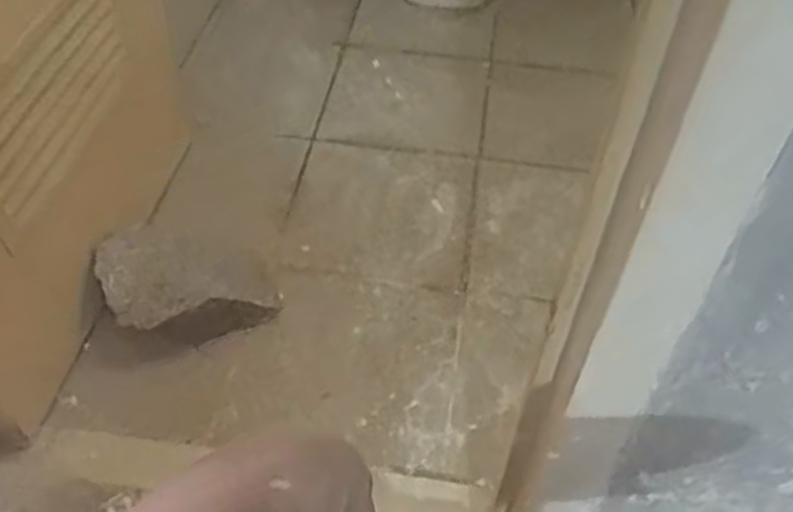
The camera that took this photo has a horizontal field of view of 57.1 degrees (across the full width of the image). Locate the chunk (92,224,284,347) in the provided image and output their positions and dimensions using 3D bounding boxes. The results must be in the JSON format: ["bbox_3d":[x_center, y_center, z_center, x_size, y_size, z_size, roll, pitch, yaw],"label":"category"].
[{"bbox_3d":[-0.279,0.039,0.994,0.223,0.125,0.131,-4,51,-6],"label":"chunk"}]

